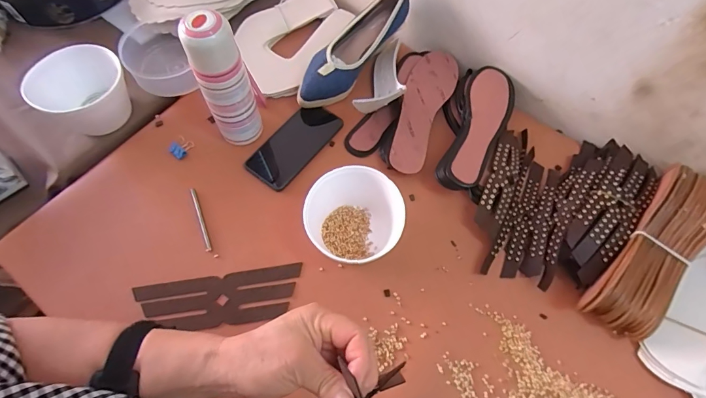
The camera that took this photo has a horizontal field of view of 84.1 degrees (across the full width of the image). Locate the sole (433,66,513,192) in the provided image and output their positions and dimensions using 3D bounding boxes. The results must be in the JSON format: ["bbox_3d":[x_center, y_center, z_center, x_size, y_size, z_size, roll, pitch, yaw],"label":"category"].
[{"bbox_3d":[0.191,-0.111,0.601,0.080,0.037,0.224,20,66,8],"label":"sole"}]

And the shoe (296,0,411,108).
[{"bbox_3d":[-0.004,-0.241,0.634,0.075,0.067,0.234,43,91,18],"label":"shoe"}]

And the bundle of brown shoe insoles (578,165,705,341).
[{"bbox_3d":[0.396,0.070,0.515,0.079,0.082,0.242,38,70,16],"label":"bundle of brown shoe insoles"}]

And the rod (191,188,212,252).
[{"bbox_3d":[-0.219,0.029,0.564,0.007,0.007,0.103,-21,67,-10],"label":"rod"}]

